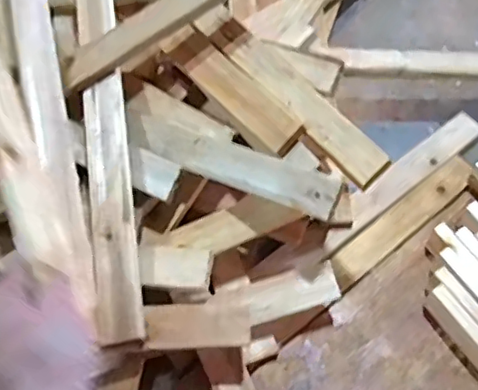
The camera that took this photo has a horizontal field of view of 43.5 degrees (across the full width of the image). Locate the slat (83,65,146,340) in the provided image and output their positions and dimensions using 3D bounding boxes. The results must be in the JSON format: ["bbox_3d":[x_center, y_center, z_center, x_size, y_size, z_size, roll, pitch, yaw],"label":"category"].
[{"bbox_3d":[-0.127,0.007,0.593,0.046,0.024,0.271,-8,70,-1],"label":"slat"}]

